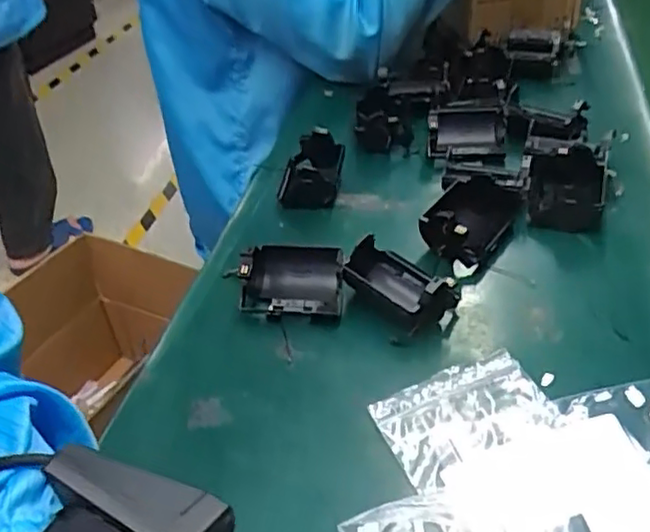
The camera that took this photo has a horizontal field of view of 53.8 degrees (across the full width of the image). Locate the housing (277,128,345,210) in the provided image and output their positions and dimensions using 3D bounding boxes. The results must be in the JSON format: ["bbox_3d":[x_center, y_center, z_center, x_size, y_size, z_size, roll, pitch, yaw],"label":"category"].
[{"bbox_3d":[-0.011,-0.082,0.552,0.052,0.036,0.072,3,41,8],"label":"housing"}]

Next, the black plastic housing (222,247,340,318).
[{"bbox_3d":[-0.026,0.007,0.446,0.078,0.033,0.048,4,41,9],"label":"black plastic housing"}]

